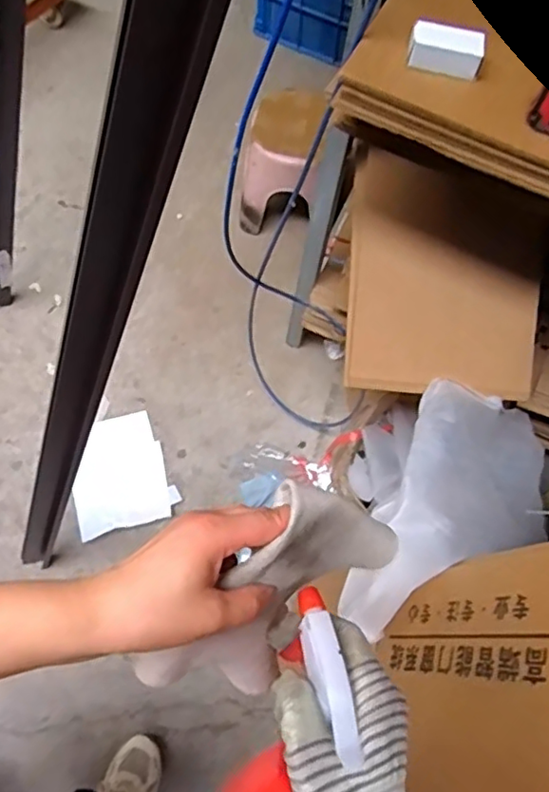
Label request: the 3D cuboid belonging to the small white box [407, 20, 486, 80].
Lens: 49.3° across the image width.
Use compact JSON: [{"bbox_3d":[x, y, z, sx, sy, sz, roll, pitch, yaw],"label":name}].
[{"bbox_3d":[0.206,-0.419,0.722,0.091,0.039,0.043,11,63,0],"label":"small white box"}]

